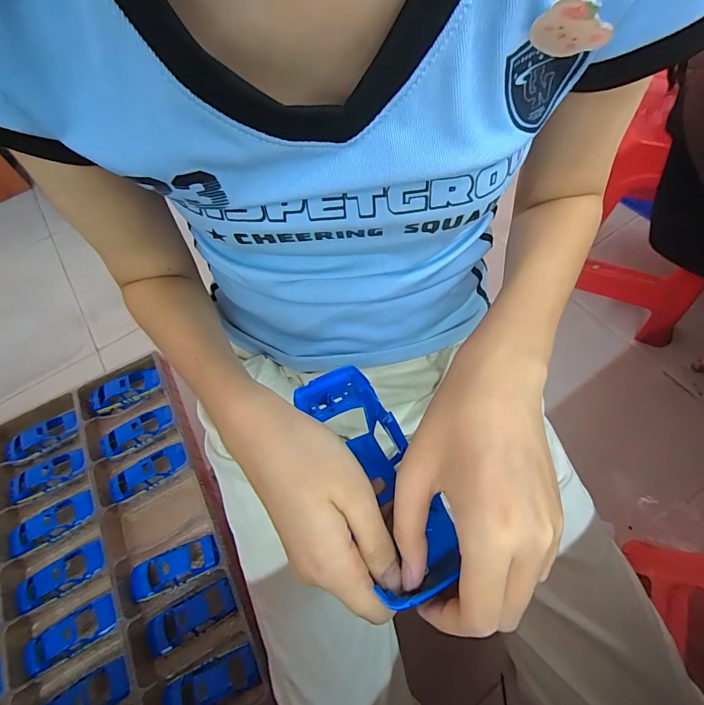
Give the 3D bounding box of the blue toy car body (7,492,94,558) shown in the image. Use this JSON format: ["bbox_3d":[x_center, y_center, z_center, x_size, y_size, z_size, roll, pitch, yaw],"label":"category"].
[{"bbox_3d":[-0.466,0.262,0.607,0.112,0.025,0.049,-31,63,-12],"label":"blue toy car body"}]

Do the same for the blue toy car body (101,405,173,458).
[{"bbox_3d":[-0.370,0.134,0.672,0.125,0.030,0.053,-28,62,-10],"label":"blue toy car body"}]

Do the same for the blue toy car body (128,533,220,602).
[{"bbox_3d":[-0.257,0.311,0.565,0.129,0.025,0.050,-23,61,-8],"label":"blue toy car body"}]

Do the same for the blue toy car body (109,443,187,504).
[{"bbox_3d":[-0.332,0.196,0.637,0.123,0.022,0.050,-28,62,-10],"label":"blue toy car body"}]

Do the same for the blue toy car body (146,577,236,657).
[{"bbox_3d":[-0.226,0.366,0.537,0.139,0.032,0.044,-33,66,3],"label":"blue toy car body"}]

